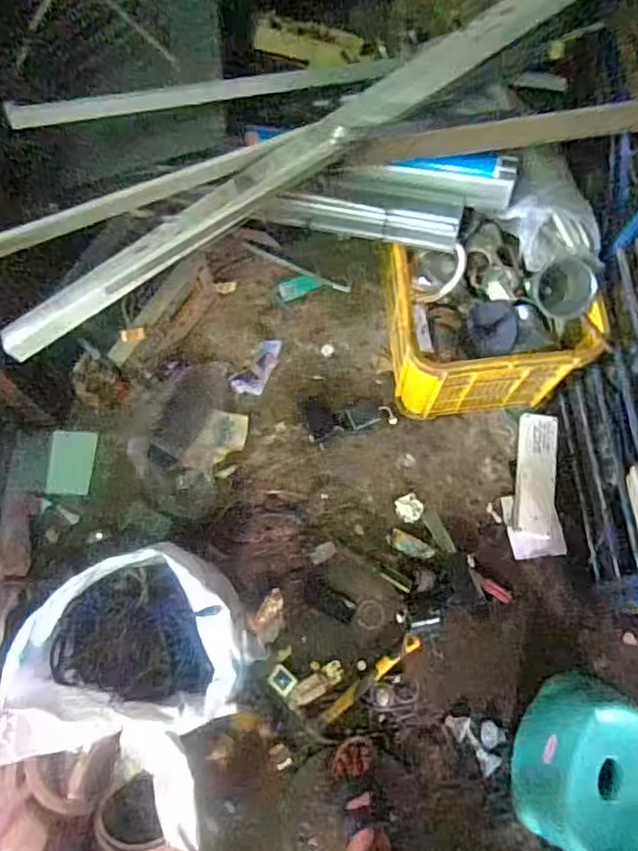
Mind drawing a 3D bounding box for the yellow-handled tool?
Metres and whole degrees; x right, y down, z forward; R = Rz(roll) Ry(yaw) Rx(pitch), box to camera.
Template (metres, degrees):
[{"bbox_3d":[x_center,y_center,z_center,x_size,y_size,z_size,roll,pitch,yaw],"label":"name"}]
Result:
[{"bbox_3d":[0.102,0.504,1.189,0.248,0.015,0.033,-35,74,-14],"label":"yellow-handled tool"}]

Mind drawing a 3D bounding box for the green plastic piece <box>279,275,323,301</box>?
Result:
[{"bbox_3d":[-0.045,-0.336,1.443,0.099,0.004,0.046,-23,94,-3],"label":"green plastic piece"}]

